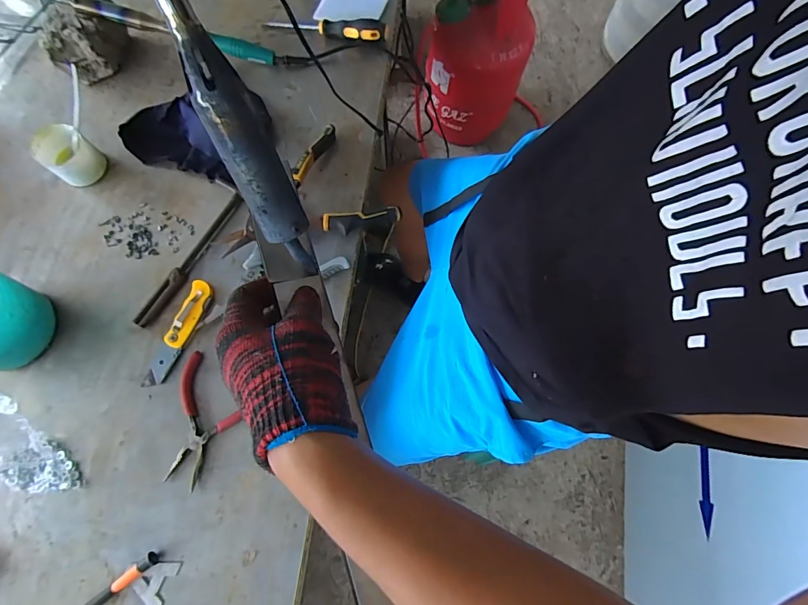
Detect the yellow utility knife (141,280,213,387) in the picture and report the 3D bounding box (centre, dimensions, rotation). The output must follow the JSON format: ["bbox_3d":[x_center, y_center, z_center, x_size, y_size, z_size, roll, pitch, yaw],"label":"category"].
[{"bbox_3d":[-0.283,0.040,0.531,0.033,0.012,0.142,21,75,5],"label":"yellow utility knife"}]

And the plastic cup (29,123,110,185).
[{"bbox_3d":[-0.463,-0.204,0.581,0.067,0.054,0.063,0,74,-1],"label":"plastic cup"}]

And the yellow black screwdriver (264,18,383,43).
[{"bbox_3d":[-0.123,-0.429,0.656,0.187,0.026,0.034,6,74,1],"label":"yellow black screwdriver"}]

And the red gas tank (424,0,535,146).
[{"bbox_3d":[0.222,-0.730,1.229,0.271,0.520,0.257,20,75,5],"label":"red gas tank"}]

